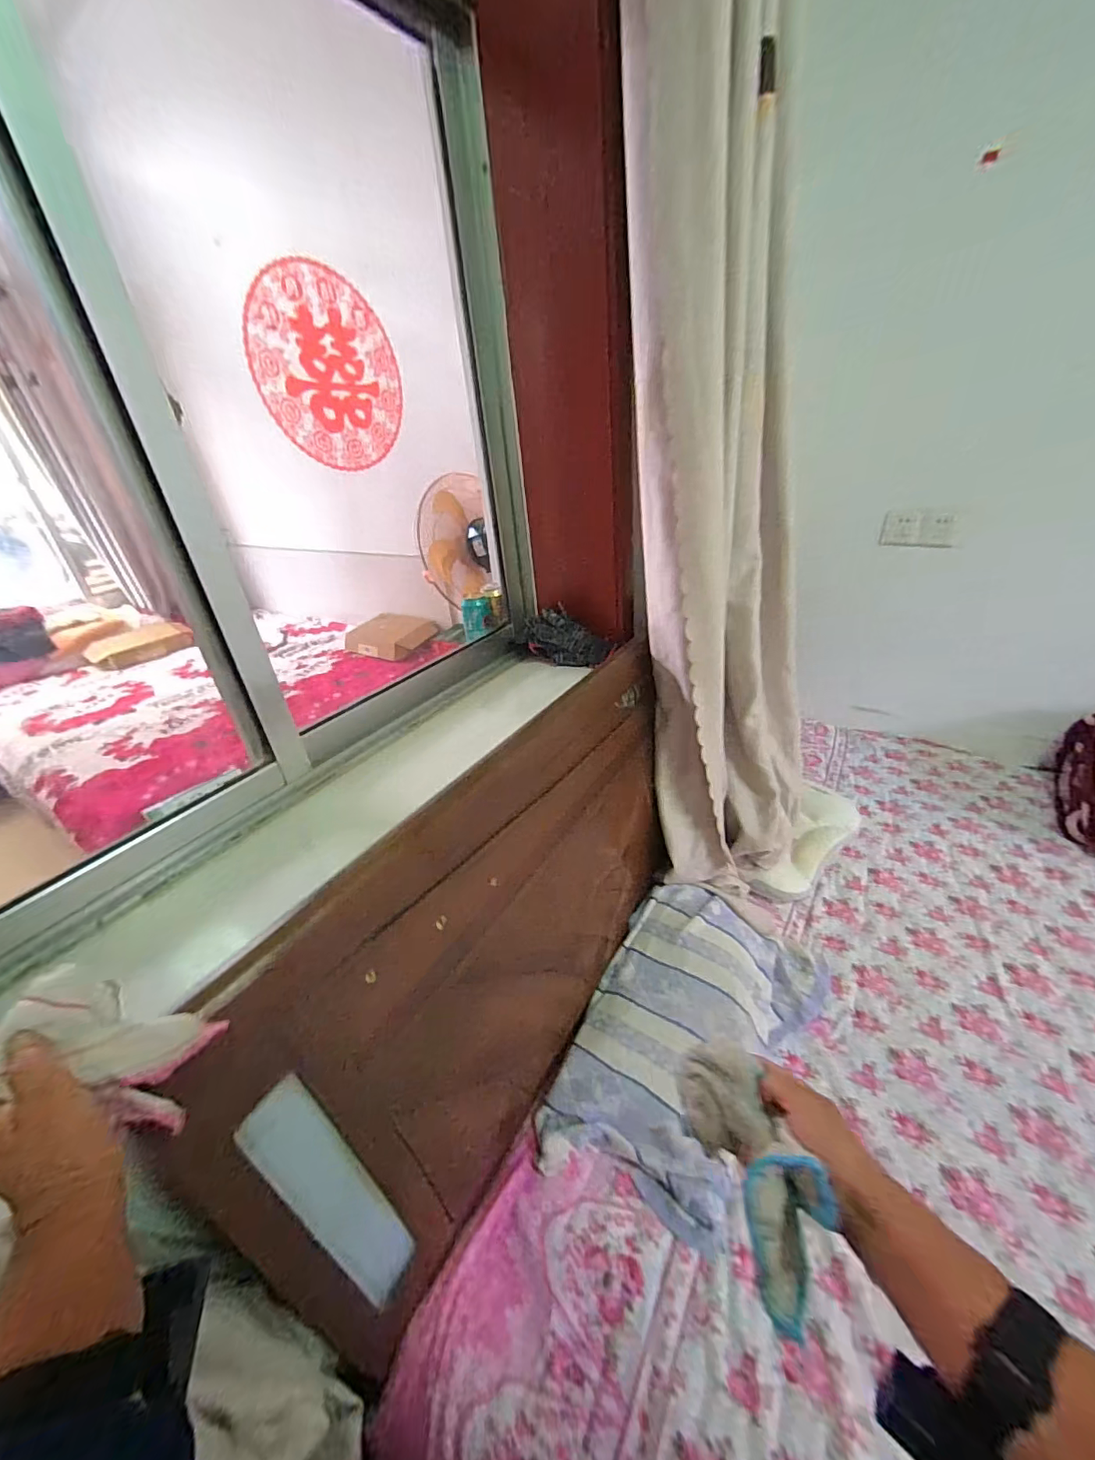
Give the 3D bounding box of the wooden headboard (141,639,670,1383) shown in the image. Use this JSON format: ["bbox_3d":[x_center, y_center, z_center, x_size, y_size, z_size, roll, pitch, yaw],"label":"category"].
[{"bbox_3d":[-0.021,0.280,0.769,0.057,0.566,0.901,2,33,39],"label":"wooden headboard"}]

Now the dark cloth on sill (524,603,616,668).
[{"bbox_3d":[0.046,-0.200,1.115,0.188,0.111,0.074,0,31,9],"label":"dark cloth on sill"}]

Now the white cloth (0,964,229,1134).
[{"bbox_3d":[-0.274,0.200,0.333,0.045,0.126,0.064,-38,16,30],"label":"white cloth"}]

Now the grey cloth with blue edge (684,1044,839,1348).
[{"bbox_3d":[0.153,0.319,0.370,0.063,0.078,0.163,-10,50,-9],"label":"grey cloth with blue edge"}]

